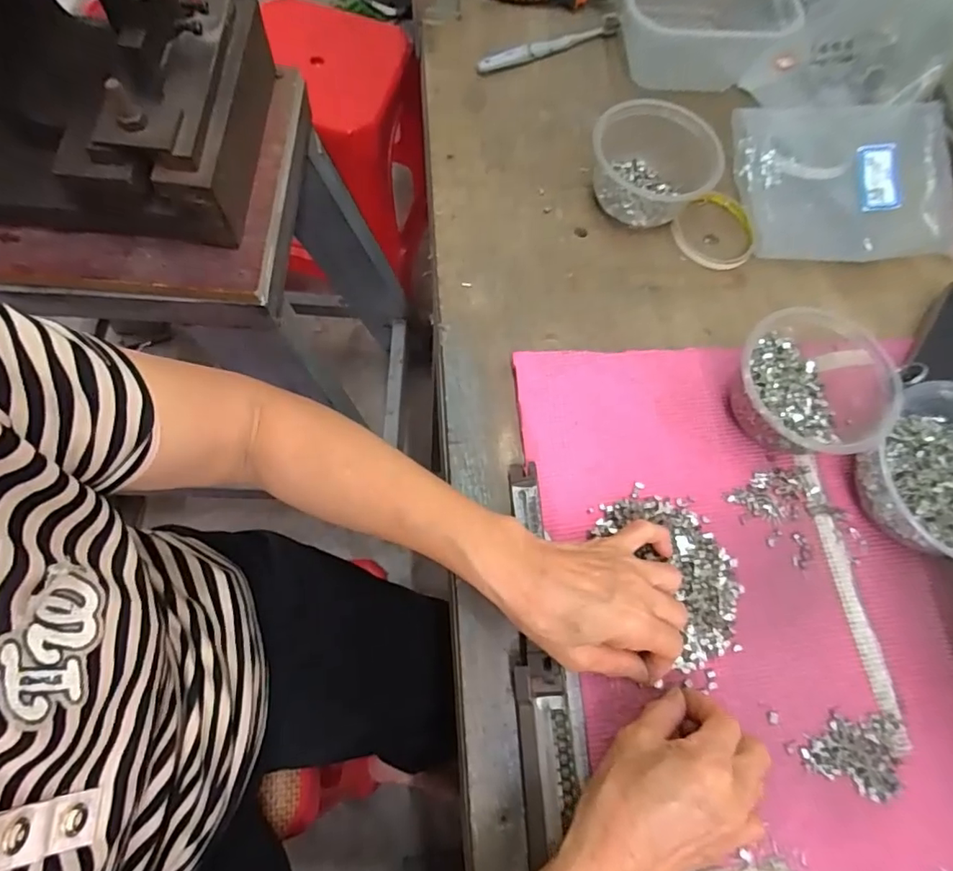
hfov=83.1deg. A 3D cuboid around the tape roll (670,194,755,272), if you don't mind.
[{"bbox_3d":[0.233,-0.198,0.520,0.077,0.014,0.083,1,70,-2],"label":"tape roll"}]

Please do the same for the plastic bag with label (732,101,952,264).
[{"bbox_3d":[0.368,-0.252,0.528,0.214,0.030,0.159,-2,70,-7],"label":"plastic bag with label"}]

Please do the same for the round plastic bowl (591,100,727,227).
[{"bbox_3d":[0.162,-0.249,0.500,0.114,0.064,0.098,19,69,4],"label":"round plastic bowl"}]

